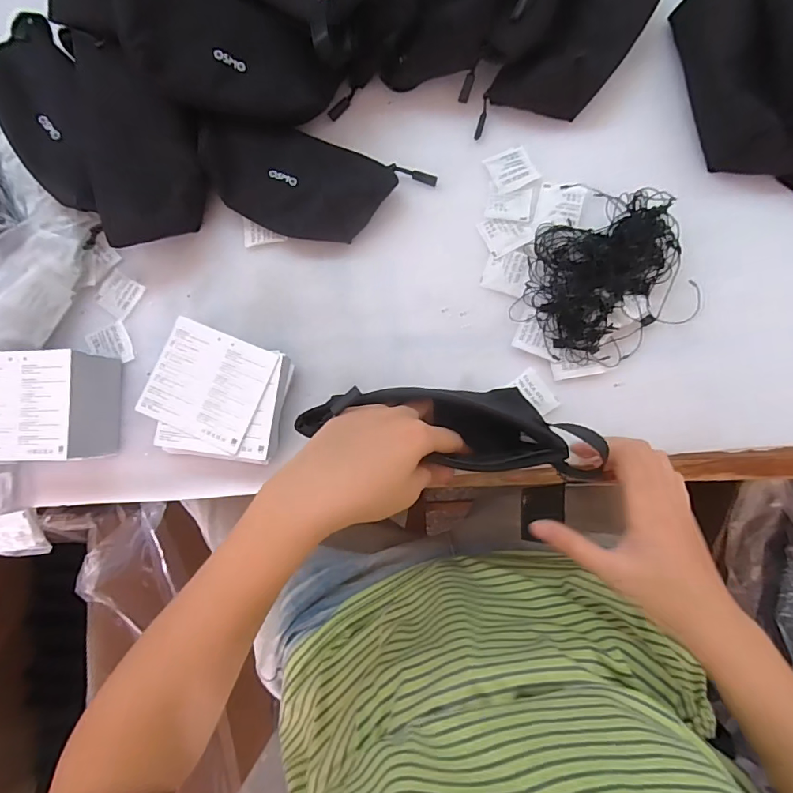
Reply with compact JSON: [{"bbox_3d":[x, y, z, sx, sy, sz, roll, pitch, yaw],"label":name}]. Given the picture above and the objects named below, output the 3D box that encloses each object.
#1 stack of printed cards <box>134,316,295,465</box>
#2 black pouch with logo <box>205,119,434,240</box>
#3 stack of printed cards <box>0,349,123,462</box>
[{"bbox_3d":[-0.154,-0.002,0.407,0.117,0.031,0.109,7,84,7],"label":"stack of printed cards"},{"bbox_3d":[-0.077,-0.193,0.415,0.194,0.047,0.095,20,86,8],"label":"black pouch with logo"},{"bbox_3d":[-0.305,0.010,0.408,0.098,0.065,0.089,-1,83,6],"label":"stack of printed cards"}]

